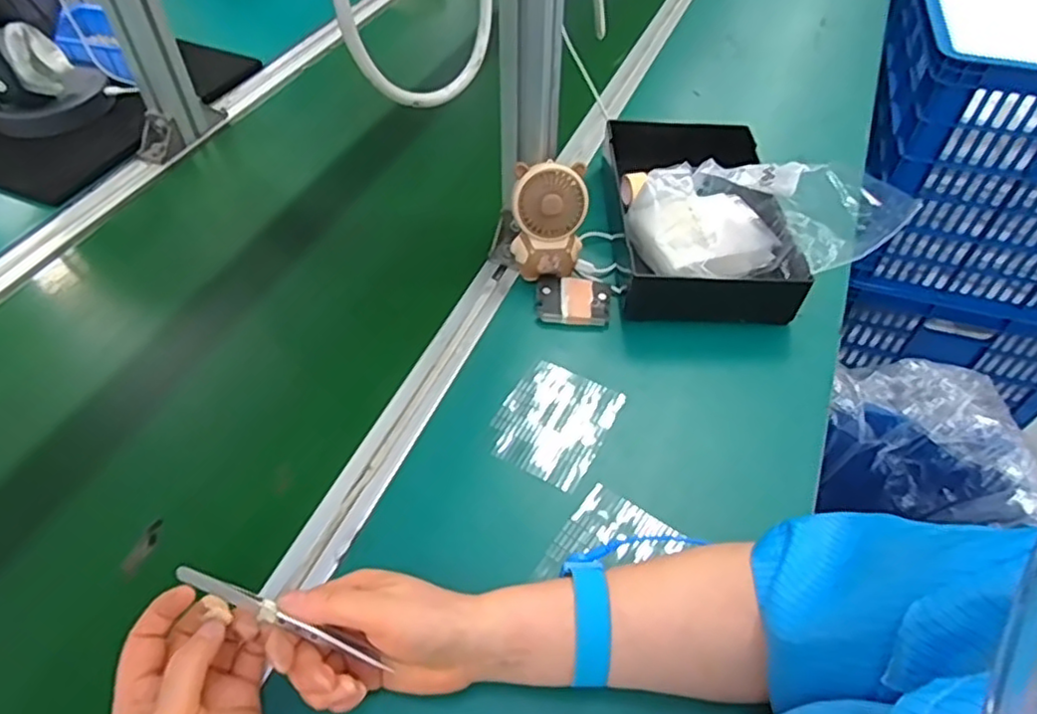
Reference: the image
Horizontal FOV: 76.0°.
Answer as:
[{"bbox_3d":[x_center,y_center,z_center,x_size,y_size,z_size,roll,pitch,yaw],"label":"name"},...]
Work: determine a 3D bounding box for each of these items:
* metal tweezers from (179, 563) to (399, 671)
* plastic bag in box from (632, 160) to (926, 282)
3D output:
[{"bbox_3d":[-0.134,0.147,0.375,0.125,0.009,0.010,26,53,-2],"label":"metal tweezers"},{"bbox_3d":[0.219,-0.129,0.623,0.202,0.079,0.138,-6,50,-5],"label":"plastic bag in box"}]

